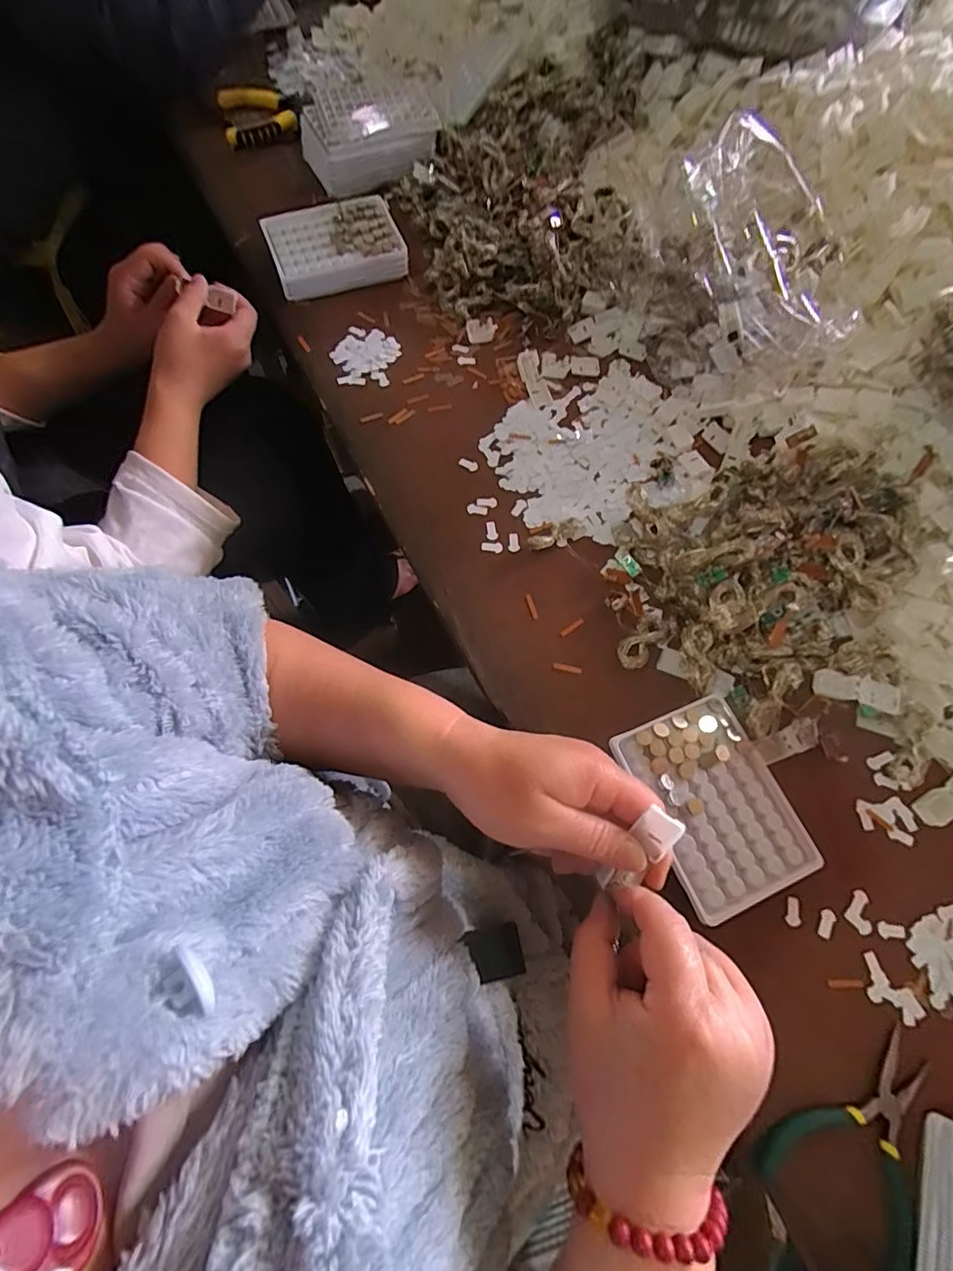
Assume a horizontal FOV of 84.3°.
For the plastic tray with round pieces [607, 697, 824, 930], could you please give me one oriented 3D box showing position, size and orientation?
[{"bbox_3d":[0.165,0.116,0.369,0.094,0.018,0.128,-22,71,-9],"label":"plastic tray with round pieces"}]

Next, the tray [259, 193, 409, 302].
[{"bbox_3d":[-0.145,-0.398,0.538,0.130,0.030,0.089,-23,71,-10],"label":"tray"}]

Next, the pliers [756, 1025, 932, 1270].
[{"bbox_3d":[0.226,0.288,0.304,0.080,0.012,0.114,39,73,13],"label":"pliers"}]

